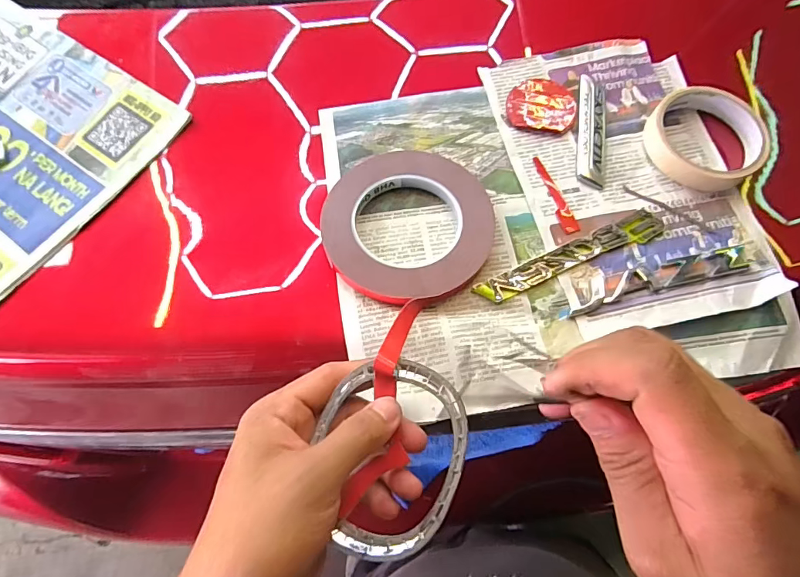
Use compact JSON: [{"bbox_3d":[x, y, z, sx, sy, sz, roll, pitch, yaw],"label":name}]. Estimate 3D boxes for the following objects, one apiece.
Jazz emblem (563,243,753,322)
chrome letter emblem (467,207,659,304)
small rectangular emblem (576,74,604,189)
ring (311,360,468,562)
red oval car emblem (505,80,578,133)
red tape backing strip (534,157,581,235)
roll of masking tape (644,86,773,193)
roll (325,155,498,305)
[{"bbox_3d":[0.182,-0.010,0.321,0.149,0.004,0.026,-15,68,-3],"label":"Jazz emblem"},{"bbox_3d":[0.127,-0.024,0.328,0.151,0.007,0.021,-24,69,-7],"label":"chrome letter emblem"},{"bbox_3d":[0.158,-0.133,0.373,0.020,0.006,0.111,7,68,6],"label":"small rectangular emblem"},{"bbox_3d":[-0.004,0.091,0.248,0.080,0.007,0.101,-1,68,2],"label":"ring"},{"bbox_3d":[0.120,-0.156,0.385,0.056,0.004,0.053,7,69,6],"label":"red oval car emblem"},{"bbox_3d":[0.122,-0.075,0.354,0.012,0.004,0.073,-11,68,-2],"label":"red tape backing strip"},{"bbox_3d":[0.244,-0.121,0.357,0.087,0.019,0.086,-1,68,2],"label":"roll of masking tape"},{"bbox_3d":[0.006,-0.048,0.337,0.122,0.018,0.123,-1,68,2],"label":"roll"}]

